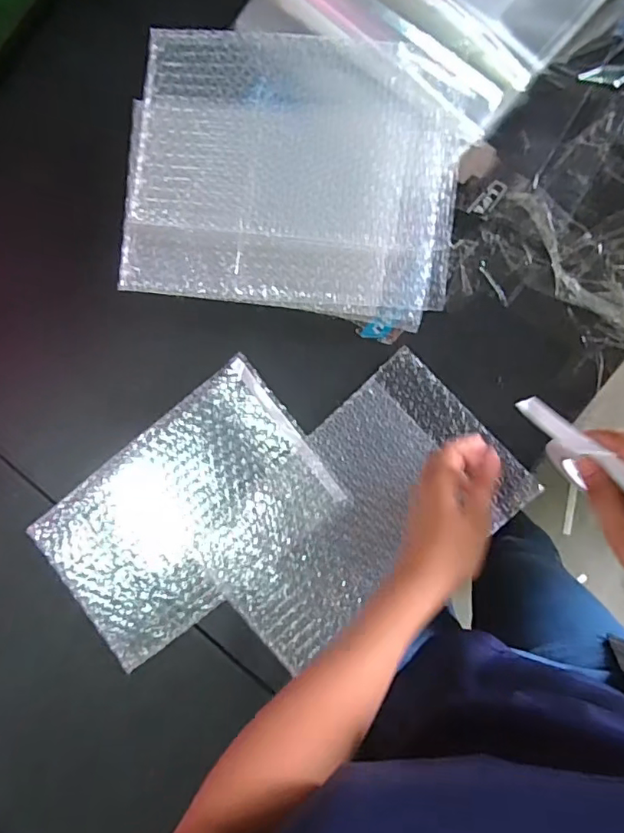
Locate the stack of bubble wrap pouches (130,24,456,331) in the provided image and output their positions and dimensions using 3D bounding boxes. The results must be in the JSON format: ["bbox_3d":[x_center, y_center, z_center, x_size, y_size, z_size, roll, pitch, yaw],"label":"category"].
[{"bbox_3d":[-0.019,-0.229,0.518,0.305,0.045,0.248,6,91,8],"label":"stack of bubble wrap pouches"}]

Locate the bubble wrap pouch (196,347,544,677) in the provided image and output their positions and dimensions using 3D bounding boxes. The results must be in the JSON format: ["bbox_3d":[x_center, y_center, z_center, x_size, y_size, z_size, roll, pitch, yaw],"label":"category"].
[{"bbox_3d":[0.042,0.098,0.523,0.295,0.008,0.179,-42,83,3],"label":"bubble wrap pouch"}]

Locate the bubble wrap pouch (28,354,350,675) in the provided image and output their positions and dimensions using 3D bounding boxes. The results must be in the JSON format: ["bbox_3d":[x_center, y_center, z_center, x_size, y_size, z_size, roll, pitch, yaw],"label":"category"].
[{"bbox_3d":[-0.129,0.099,0.551,0.290,0.018,0.182,-39,85,7],"label":"bubble wrap pouch"}]

